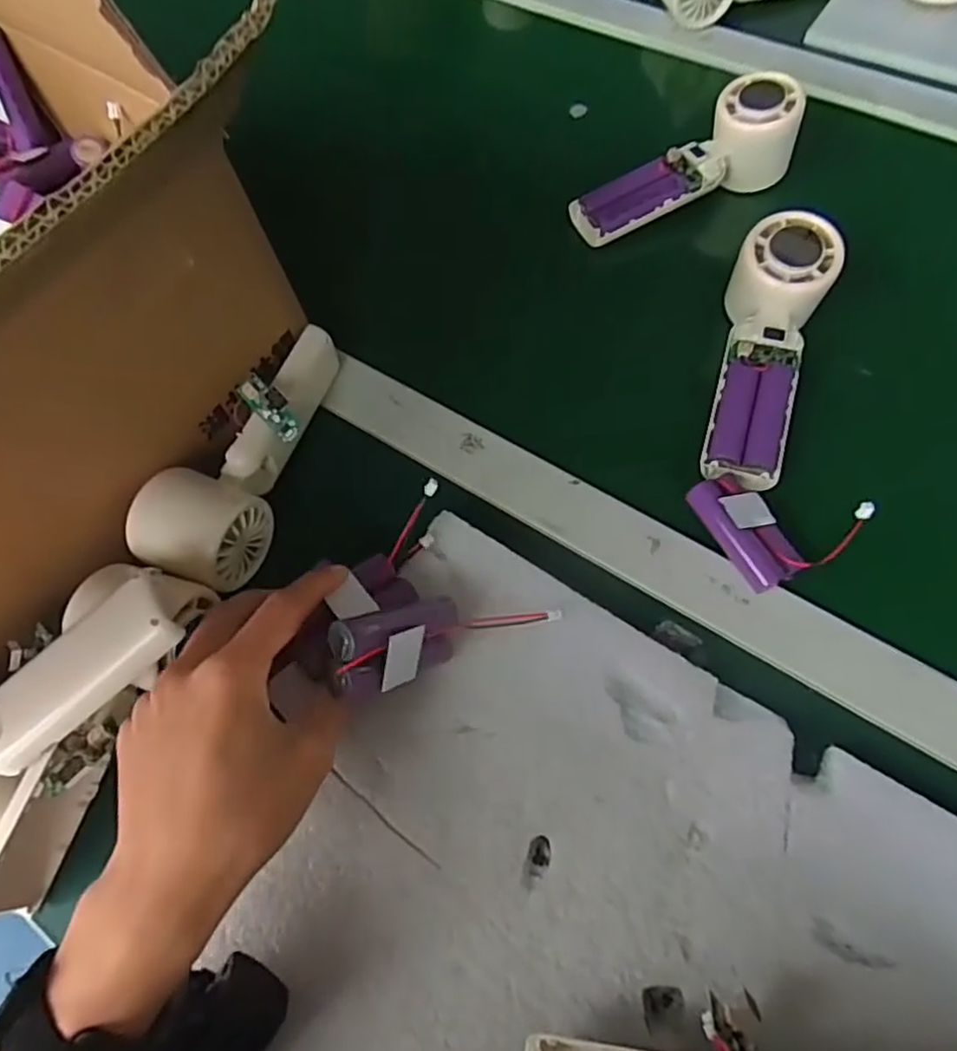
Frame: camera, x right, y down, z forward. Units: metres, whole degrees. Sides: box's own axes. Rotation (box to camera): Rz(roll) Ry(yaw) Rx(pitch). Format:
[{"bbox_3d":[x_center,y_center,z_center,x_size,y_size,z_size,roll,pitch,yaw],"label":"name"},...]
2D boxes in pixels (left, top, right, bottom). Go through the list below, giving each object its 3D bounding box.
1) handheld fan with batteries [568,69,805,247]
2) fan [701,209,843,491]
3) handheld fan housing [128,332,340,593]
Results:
[{"bbox_3d":[0.146,-0.253,0.471,0.162,0.050,0.051,-27,68,4],"label":"handheld fan with batteries"},{"bbox_3d":[0.169,-0.104,0.383,0.053,0.054,0.158,14,68,8],"label":"fan"},{"bbox_3d":[-0.133,-0.045,0.378,0.055,0.051,0.164,17,68,12],"label":"handheld fan housing"}]

